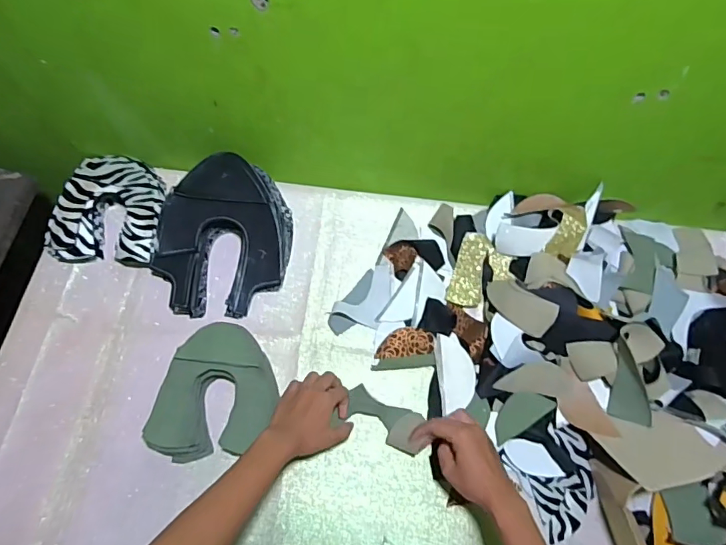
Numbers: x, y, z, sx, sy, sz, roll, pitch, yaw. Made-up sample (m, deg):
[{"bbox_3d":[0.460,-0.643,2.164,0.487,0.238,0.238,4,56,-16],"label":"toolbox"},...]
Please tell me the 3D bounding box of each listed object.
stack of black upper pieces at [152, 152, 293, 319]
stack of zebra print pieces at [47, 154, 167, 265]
[{"bbox_3d":[-0.211,-0.062,0.726,0.193,0.100,0.245,11,65,2],"label":"stack of black upper pieces"},{"bbox_3d":[-0.393,-0.100,0.749,0.166,0.072,0.179,3,65,-2],"label":"stack of zebra print pieces"}]

